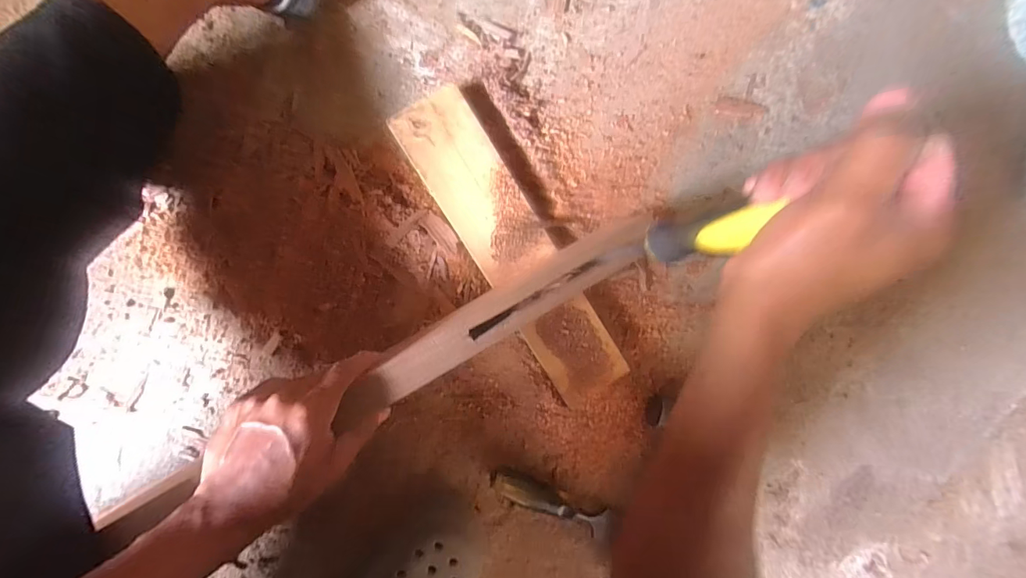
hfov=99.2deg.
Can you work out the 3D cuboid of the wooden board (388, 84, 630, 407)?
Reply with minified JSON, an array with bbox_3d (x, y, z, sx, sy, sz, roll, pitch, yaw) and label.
[{"bbox_3d":[0.001,-0.039,0.478,0.079,0.030,0.354,-33,98,-6],"label":"wooden board"}]

